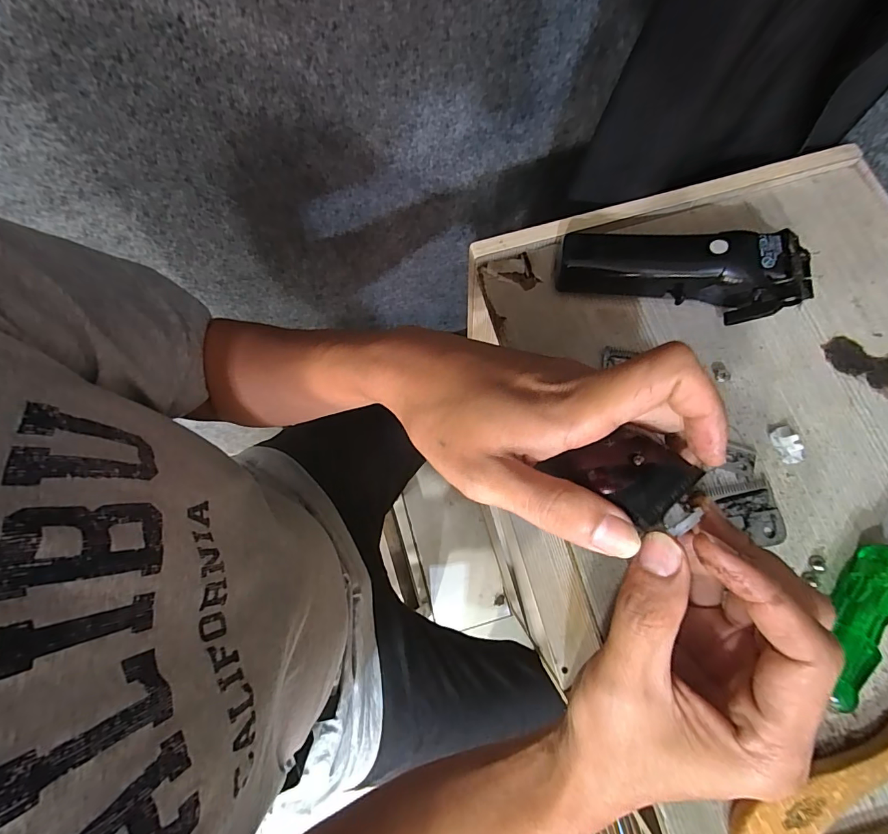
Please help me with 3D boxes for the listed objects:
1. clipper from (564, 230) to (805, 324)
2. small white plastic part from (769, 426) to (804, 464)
[{"bbox_3d":[0.154,-0.091,0.283,0.151,0.041,0.048,4,75,2],"label":"clipper"},{"bbox_3d":[0.214,0.017,0.270,0.013,0.009,0.023,1,75,2],"label":"small white plastic part"}]

